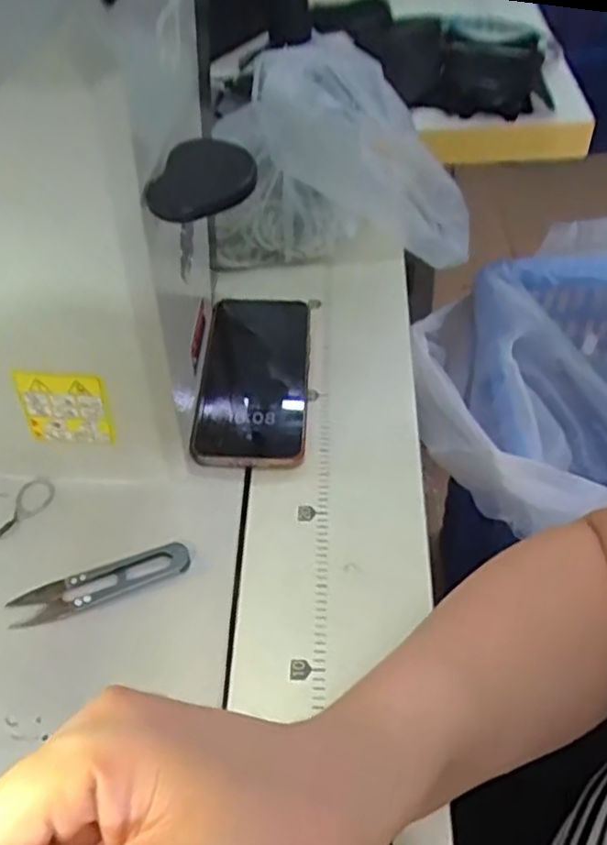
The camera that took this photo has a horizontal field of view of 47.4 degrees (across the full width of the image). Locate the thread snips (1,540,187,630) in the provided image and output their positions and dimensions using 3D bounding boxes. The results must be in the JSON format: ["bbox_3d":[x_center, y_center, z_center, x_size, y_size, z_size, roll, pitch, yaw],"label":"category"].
[{"bbox_3d":[-0.116,0.093,0.400,0.101,0.005,0.025,-18,53,-16],"label":"thread snips"}]

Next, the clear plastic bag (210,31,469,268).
[{"bbox_3d":[0.031,-0.197,0.527,0.202,0.163,0.073,2,51,7],"label":"clear plastic bag"}]

